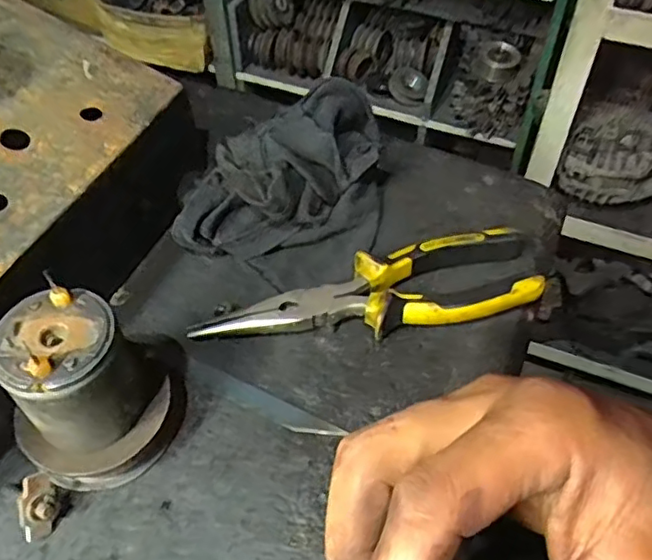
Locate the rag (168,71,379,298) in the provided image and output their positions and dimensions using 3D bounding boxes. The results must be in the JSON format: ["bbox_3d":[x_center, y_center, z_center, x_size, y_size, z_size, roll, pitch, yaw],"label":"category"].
[{"bbox_3d":[-0.017,-0.068,0.401,0.106,0.048,0.148,12,53,11],"label":"rag"}]

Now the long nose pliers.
[{"bbox_3d":[0.025,0.007,0.356,0.190,0.023,0.053,-8,52,-5],"label":"long nose pliers"}]

